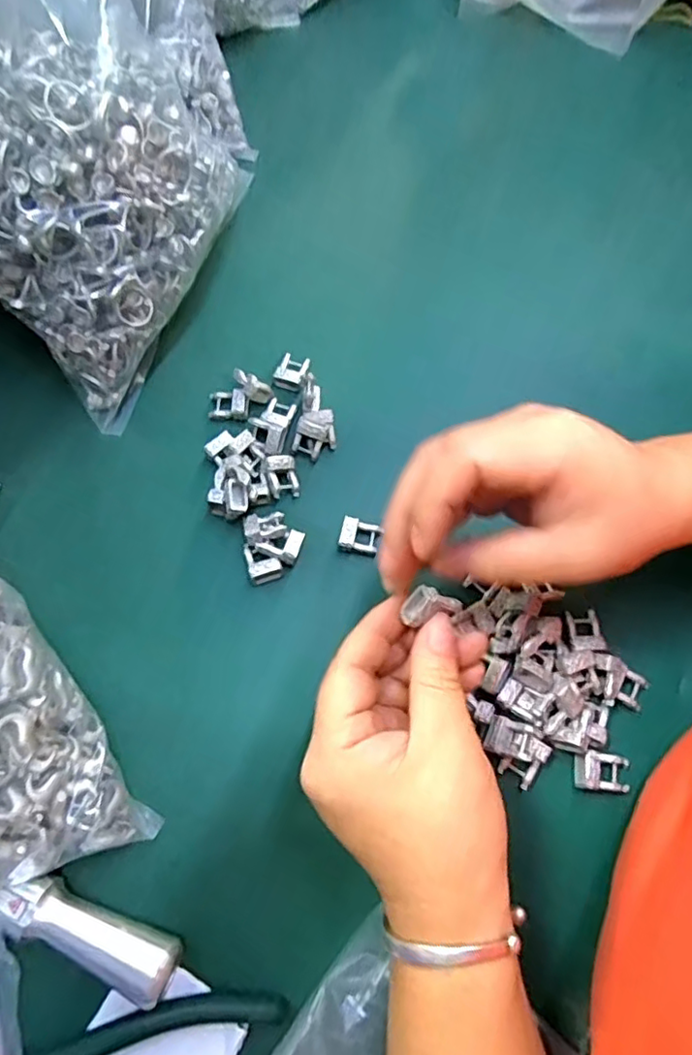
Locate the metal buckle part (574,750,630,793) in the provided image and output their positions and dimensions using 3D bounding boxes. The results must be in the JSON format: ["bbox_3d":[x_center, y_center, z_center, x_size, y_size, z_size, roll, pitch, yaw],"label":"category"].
[{"bbox_3d":[0.118,0.112,0.279,0.024,0.007,0.016,7,69,1],"label":"metal buckle part"}]

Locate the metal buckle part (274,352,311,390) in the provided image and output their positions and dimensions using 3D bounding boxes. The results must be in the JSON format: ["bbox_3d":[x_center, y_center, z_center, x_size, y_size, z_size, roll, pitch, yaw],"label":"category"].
[{"bbox_3d":[-0.032,-0.092,0.355,0.017,0.004,0.022,17,70,5],"label":"metal buckle part"}]

